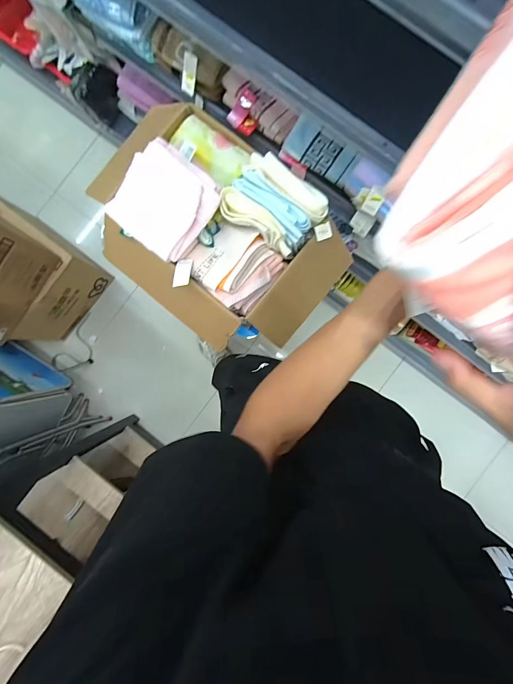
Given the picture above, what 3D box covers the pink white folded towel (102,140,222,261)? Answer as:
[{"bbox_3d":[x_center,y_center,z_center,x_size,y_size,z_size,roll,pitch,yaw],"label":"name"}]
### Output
[{"bbox_3d":[-0.199,-0.302,0.684,0.199,0.033,0.198,41,90,2],"label":"pink white folded towel"}]

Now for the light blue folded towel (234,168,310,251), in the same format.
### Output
[{"bbox_3d":[0.034,-0.287,0.691,0.186,0.054,0.053,41,90,2],"label":"light blue folded towel"}]

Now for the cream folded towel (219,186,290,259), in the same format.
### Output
[{"bbox_3d":[0.001,-0.257,0.692,0.187,0.063,0.061,35,89,2],"label":"cream folded towel"}]

